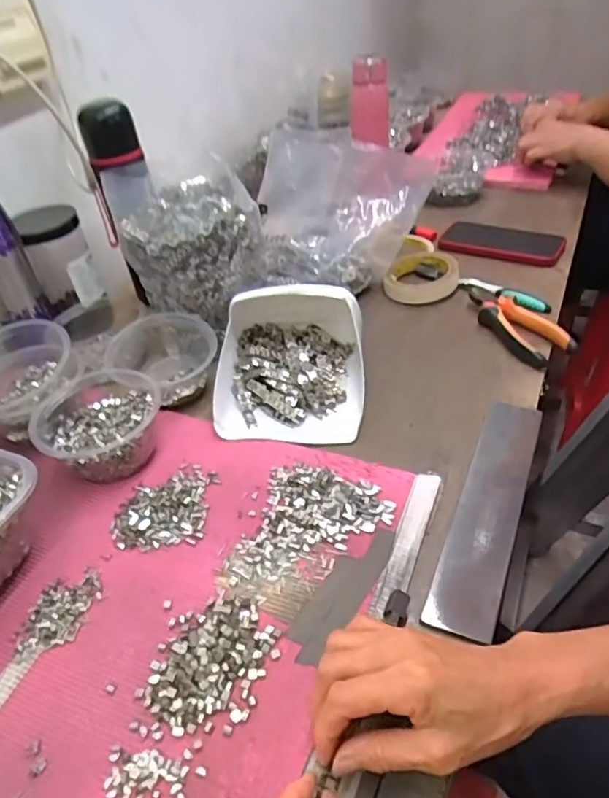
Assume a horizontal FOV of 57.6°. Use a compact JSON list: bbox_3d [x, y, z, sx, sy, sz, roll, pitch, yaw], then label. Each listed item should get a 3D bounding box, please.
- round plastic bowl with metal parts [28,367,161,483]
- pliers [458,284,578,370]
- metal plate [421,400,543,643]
[{"bbox_3d":[-0.196,0.026,0.536,0.113,0.061,0.115,-3,42,3],"label":"round plastic bowl with metal parts"},{"bbox_3d":[0.236,-0.098,0.655,0.055,0.022,0.179,-21,44,-15],"label":"pliers"},{"bbox_3d":[0.158,0.085,0.468,0.049,0.008,0.240,14,46,21],"label":"metal plate"}]

